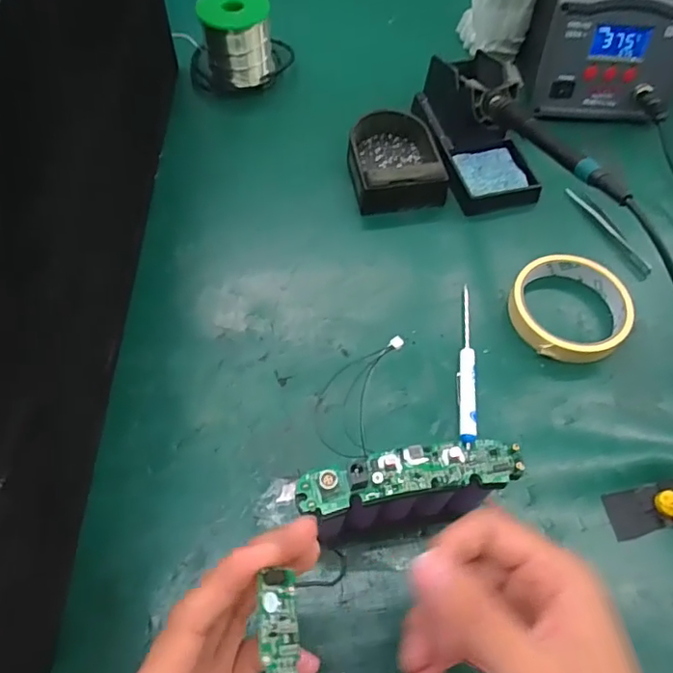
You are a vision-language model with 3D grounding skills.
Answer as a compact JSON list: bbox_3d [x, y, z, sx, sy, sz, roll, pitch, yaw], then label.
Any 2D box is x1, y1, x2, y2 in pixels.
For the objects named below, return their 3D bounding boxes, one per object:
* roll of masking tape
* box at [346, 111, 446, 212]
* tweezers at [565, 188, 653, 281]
[{"bbox_3d":[0.181,-0.022,0.440,0.086,0.021,0.088,1,59,-1],"label":"roll of masking tape"},{"bbox_3d":[0.053,-0.161,0.513,0.083,0.037,0.109,-3,59,-3],"label":"box"},{"bbox_3d":[0.234,-0.092,0.493,0.014,0.005,0.109,-19,61,-12],"label":"tweezers"}]

